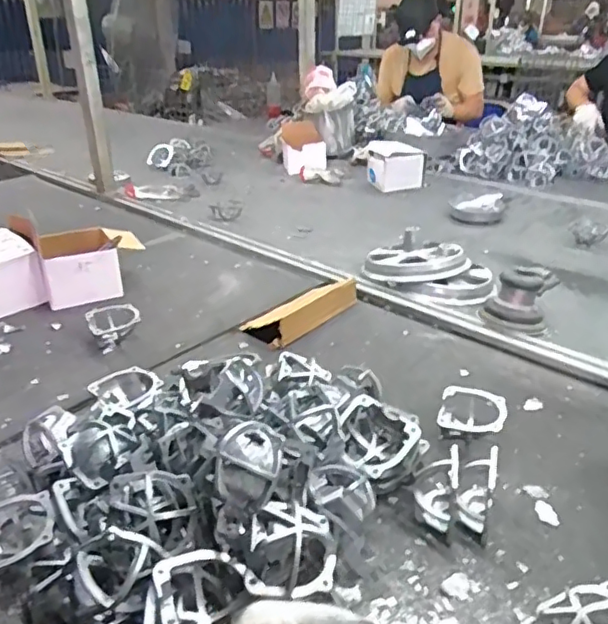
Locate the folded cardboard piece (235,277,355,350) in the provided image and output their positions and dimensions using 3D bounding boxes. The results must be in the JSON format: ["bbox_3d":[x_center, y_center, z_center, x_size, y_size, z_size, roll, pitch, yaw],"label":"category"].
[{"bbox_3d":[-0.006,-0.012,1.050,0.102,0.040,0.237,21,33,35],"label":"folded cardboard piece"}]

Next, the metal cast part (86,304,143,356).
[{"bbox_3d":[-0.314,0.020,0.978,0.083,0.050,0.079,-10,28,-20],"label":"metal cast part"}]

